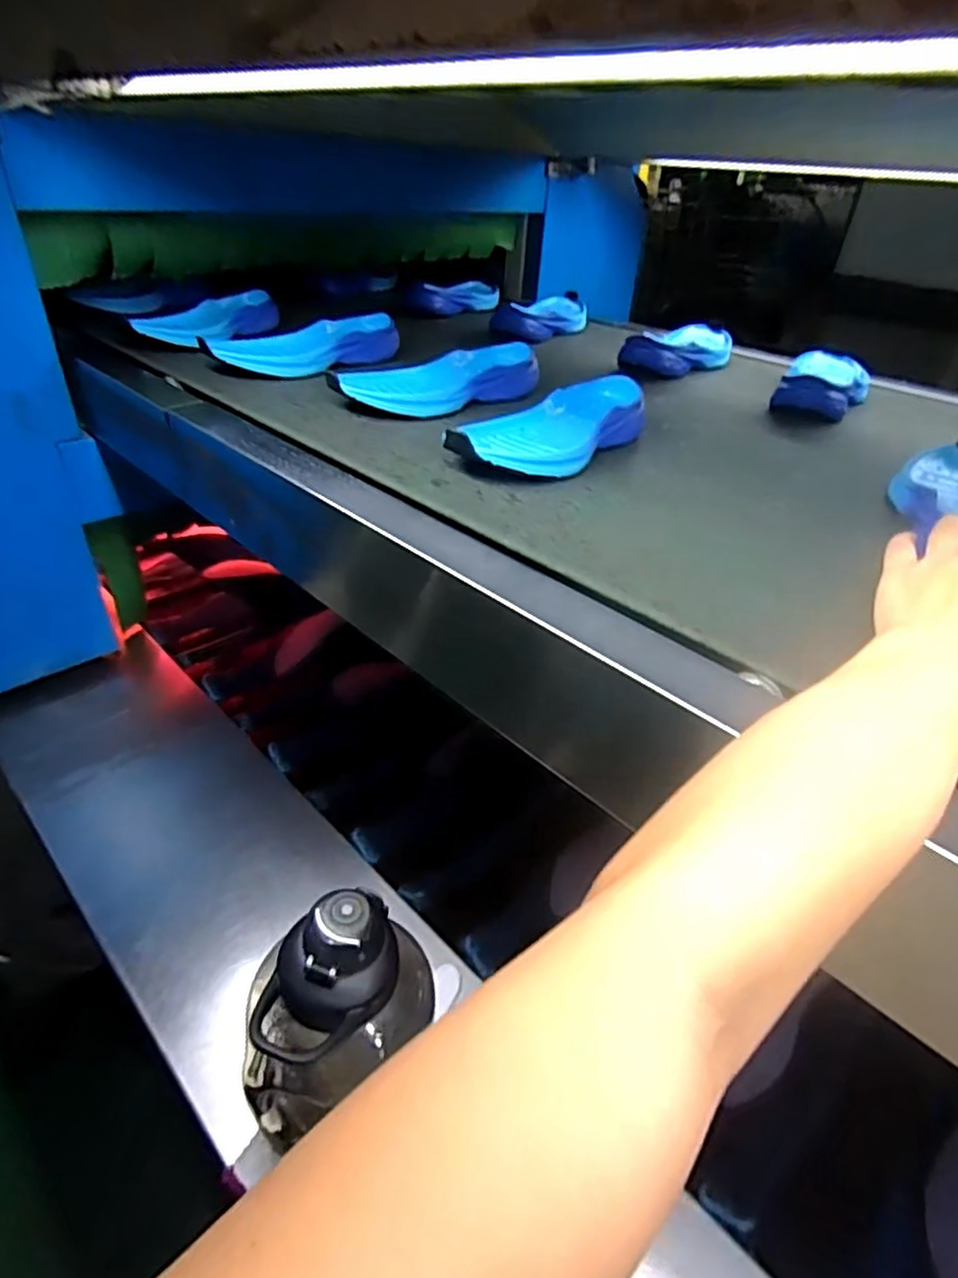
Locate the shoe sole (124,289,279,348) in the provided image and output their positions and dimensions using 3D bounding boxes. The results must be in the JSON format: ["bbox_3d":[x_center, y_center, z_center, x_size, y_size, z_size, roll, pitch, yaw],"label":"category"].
[{"bbox_3d":[-0.329,-0.394,0.823,0.073,0.036,0.196,15,38,13],"label":"shoe sole"}]

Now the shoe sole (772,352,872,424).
[{"bbox_3d":[0.399,-0.297,0.759,0.096,0.040,0.213,20,39,19],"label":"shoe sole"}]

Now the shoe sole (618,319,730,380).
[{"bbox_3d":[0.268,-0.375,0.856,0.089,0.043,0.224,27,42,26],"label":"shoe sole"}]

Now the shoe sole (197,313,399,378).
[{"bbox_3d":[-0.190,-0.331,0.755,0.227,0.035,0.074,-27,48,-36],"label":"shoe sole"}]

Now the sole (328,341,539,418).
[{"bbox_3d":[-0.040,-0.262,0.671,0.223,0.038,0.066,-22,44,-31],"label":"sole"}]

